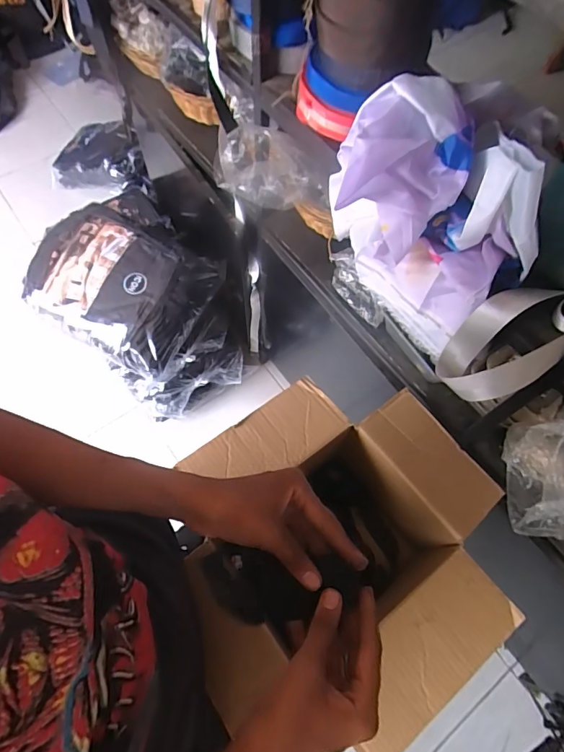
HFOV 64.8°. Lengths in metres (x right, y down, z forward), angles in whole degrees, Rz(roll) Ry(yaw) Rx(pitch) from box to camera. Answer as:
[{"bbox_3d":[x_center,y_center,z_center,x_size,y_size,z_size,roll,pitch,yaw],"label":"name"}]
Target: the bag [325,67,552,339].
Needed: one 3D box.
[{"bbox_3d":[0.175,-0.190,0.535,0.236,0.226,0.174,27,67,11],"label":"bag"}]

